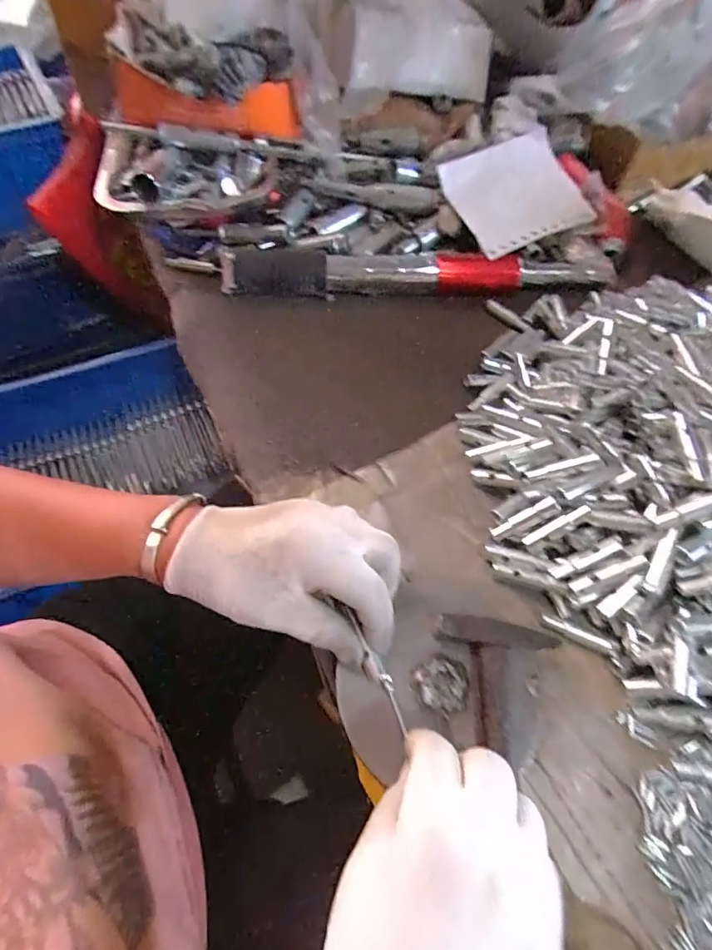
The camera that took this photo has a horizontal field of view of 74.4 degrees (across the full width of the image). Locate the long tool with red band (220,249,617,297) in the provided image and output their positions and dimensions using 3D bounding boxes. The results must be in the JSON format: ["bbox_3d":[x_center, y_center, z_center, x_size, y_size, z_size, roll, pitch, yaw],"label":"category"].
[{"bbox_3d":[0.064,-0.208,0.492,0.402,0.049,0.023,0,61,-2],"label":"long tool with red band"}]

